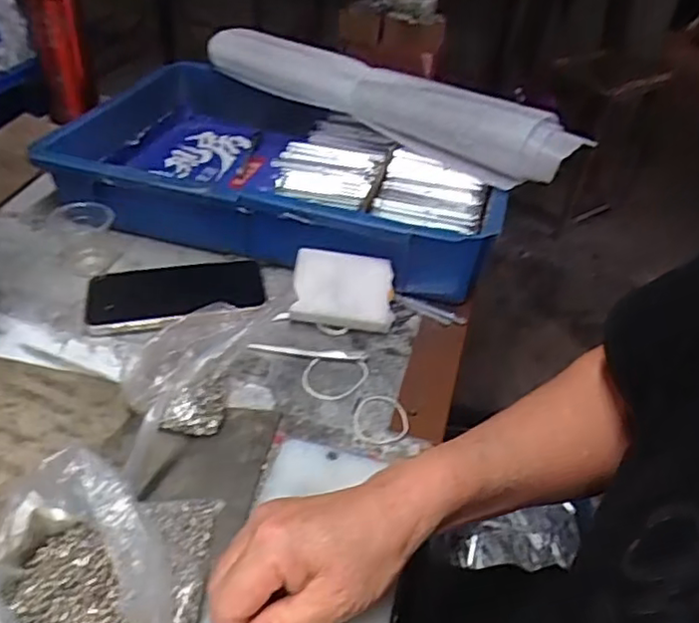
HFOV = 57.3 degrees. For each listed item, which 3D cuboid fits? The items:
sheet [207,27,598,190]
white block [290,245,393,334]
[{"bbox_3d":[0.022,-0.212,0.642,0.422,0.059,0.054,27,43,24],"label":"sheet"},{"bbox_3d":[-0.005,-0.019,0.531,0.082,0.014,0.061,7,76,-1],"label":"white block"}]

